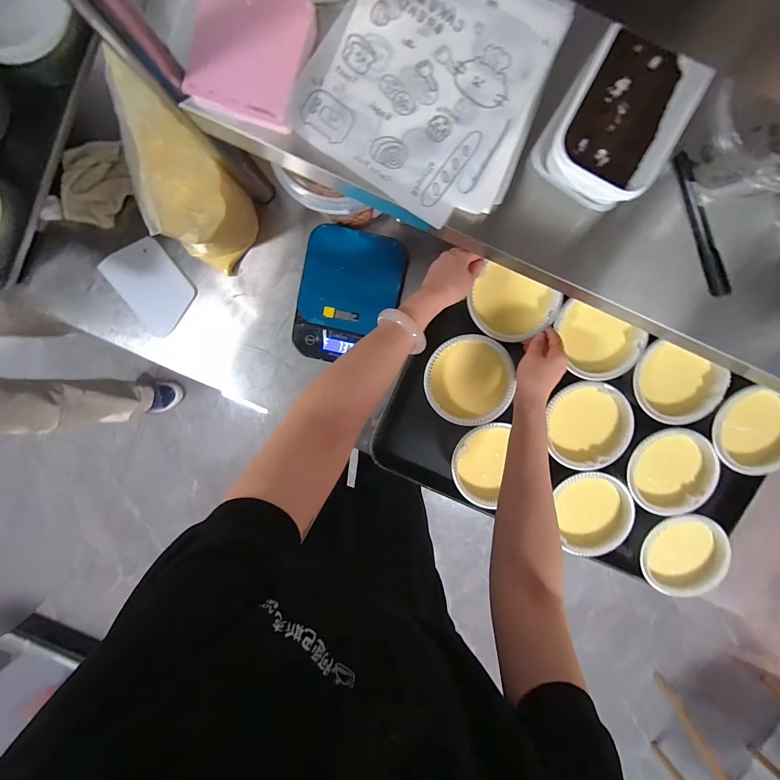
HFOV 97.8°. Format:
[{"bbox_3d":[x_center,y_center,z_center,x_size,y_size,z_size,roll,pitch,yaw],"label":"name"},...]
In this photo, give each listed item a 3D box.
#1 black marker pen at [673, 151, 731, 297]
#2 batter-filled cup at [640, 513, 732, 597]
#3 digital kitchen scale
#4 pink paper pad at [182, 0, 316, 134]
[{"bbox_3d":[0.296,-0.156,0.324,0.013,0.012,0.137,-23,96,4],"label":"black marker pen"},{"bbox_3d":[0.476,0.266,0.565,0.132,0.050,0.131,0,97,1],"label":"batter-filled cup"},{"bbox_3d":[-0.065,-0.145,0.538,0.155,0.024,0.202,13,97,0],"label":"digital kitchen scale"},{"bbox_3d":[-0.124,-0.302,0.303,0.094,0.014,0.103,18,101,-8],"label":"pink paper pad"}]

